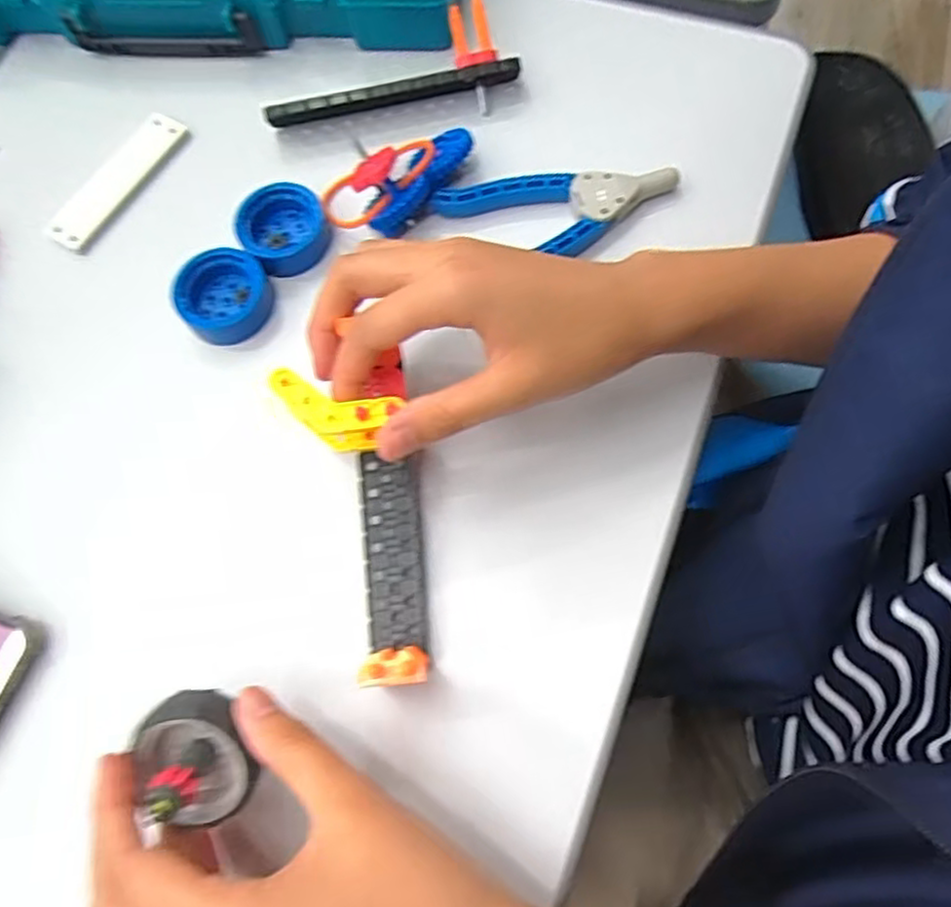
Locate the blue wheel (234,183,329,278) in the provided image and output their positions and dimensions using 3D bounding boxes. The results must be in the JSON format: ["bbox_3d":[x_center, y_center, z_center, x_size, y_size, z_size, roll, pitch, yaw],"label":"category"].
[{"bbox_3d":[-0.106,-0.123,0.383,0.046,0.020,0.046,-2,69,4],"label":"blue wheel"}]

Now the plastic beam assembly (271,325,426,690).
[{"bbox_3d":[-0.048,0.026,0.300,0.048,0.059,0.142,-10,69,-1],"label":"plastic beam assembly"}]

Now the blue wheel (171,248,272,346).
[{"bbox_3d":[-0.135,-0.083,0.374,0.045,0.024,0.045,-8,69,2],"label":"blue wheel"}]

